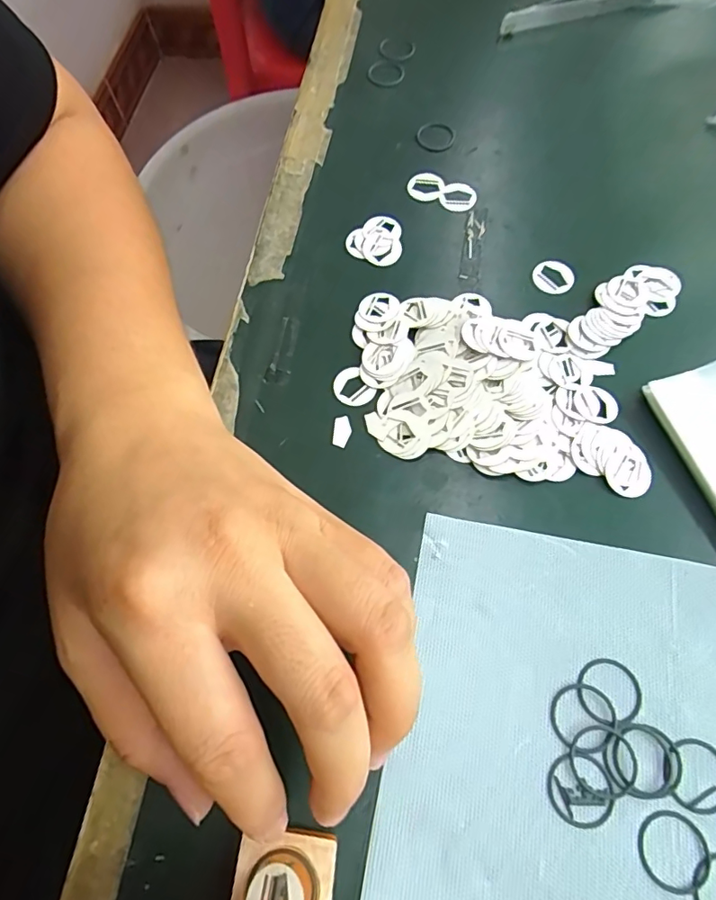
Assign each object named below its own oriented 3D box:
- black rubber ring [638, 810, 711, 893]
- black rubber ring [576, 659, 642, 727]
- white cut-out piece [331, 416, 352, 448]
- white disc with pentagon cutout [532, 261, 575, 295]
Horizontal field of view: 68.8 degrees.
[{"bbox_3d":[0.096,0.121,0.157,0.021,0.004,0.020,-1,68,2],"label":"black rubber ring"},{"bbox_3d":[0.084,0.081,0.174,0.021,0.004,0.020,-1,68,2],"label":"black rubber ring"},{"bbox_3d":[-0.007,-0.008,0.216,0.007,0.004,0.014,5,72,7],"label":"white cut-out piece"},{"bbox_3d":[0.090,-0.079,0.241,0.018,0.006,0.014,22,71,11],"label":"white disc with pentagon cutout"}]

